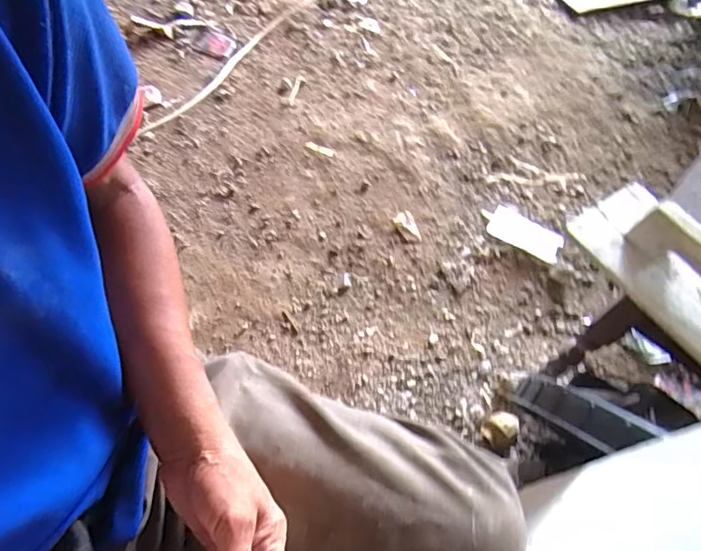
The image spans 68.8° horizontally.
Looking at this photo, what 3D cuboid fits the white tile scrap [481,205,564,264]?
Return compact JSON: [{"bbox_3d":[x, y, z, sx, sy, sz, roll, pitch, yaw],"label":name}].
[{"bbox_3d":[0.349,-0.089,1.046,0.164,0.008,0.085,30,62,12],"label":"white tile scrap"}]

